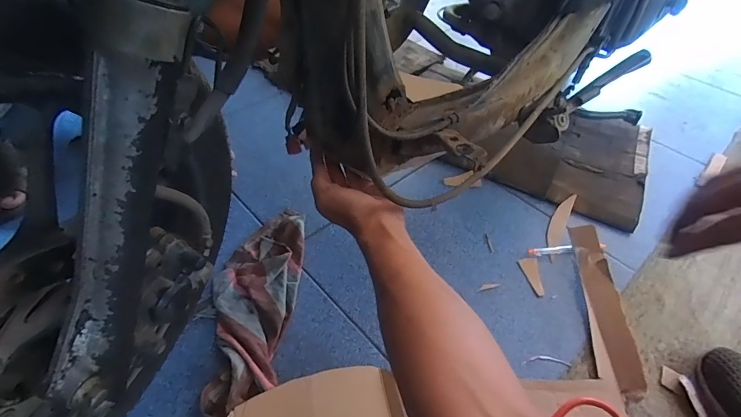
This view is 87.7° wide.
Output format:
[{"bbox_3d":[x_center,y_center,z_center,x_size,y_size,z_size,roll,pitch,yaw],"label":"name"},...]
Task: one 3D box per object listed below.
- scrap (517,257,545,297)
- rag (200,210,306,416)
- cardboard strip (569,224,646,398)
[{"bbox_3d":[0.258,0.106,0.605,0.030,0.004,0.064,-4,48,-7],"label":"scrap"},{"bbox_3d":[-0.154,0.199,0.473,0.120,0.034,0.497,-1,48,-5],"label":"rag"},{"bbox_3d":[0.343,0.137,0.568,0.052,0.014,0.248,-1,57,13],"label":"cardboard strip"}]

